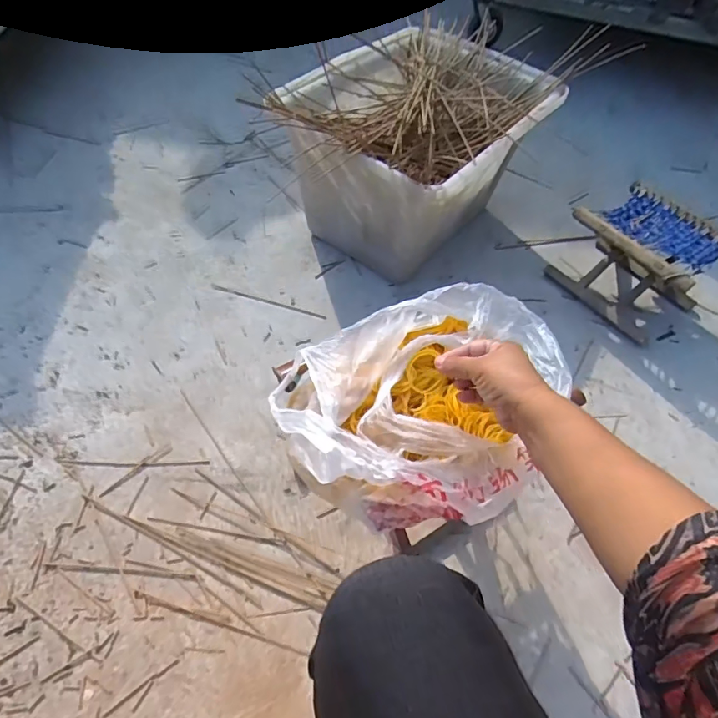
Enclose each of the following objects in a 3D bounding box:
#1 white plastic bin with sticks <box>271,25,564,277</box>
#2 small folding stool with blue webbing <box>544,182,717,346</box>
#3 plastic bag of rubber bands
[{"bbox_3d":[0.131,-0.454,1.140,0.402,0.352,0.584,35,58,19],"label":"white plastic bin with sticks"},{"bbox_3d":[0.624,-0.221,1.111,0.248,0.186,0.268,-28,61,-23],"label":"small folding stool with blue webbing"},{"bbox_3d":[0.084,0.056,0.561,0.314,0.102,0.250,-20,58,-19],"label":"plastic bag of rubber bands"}]

